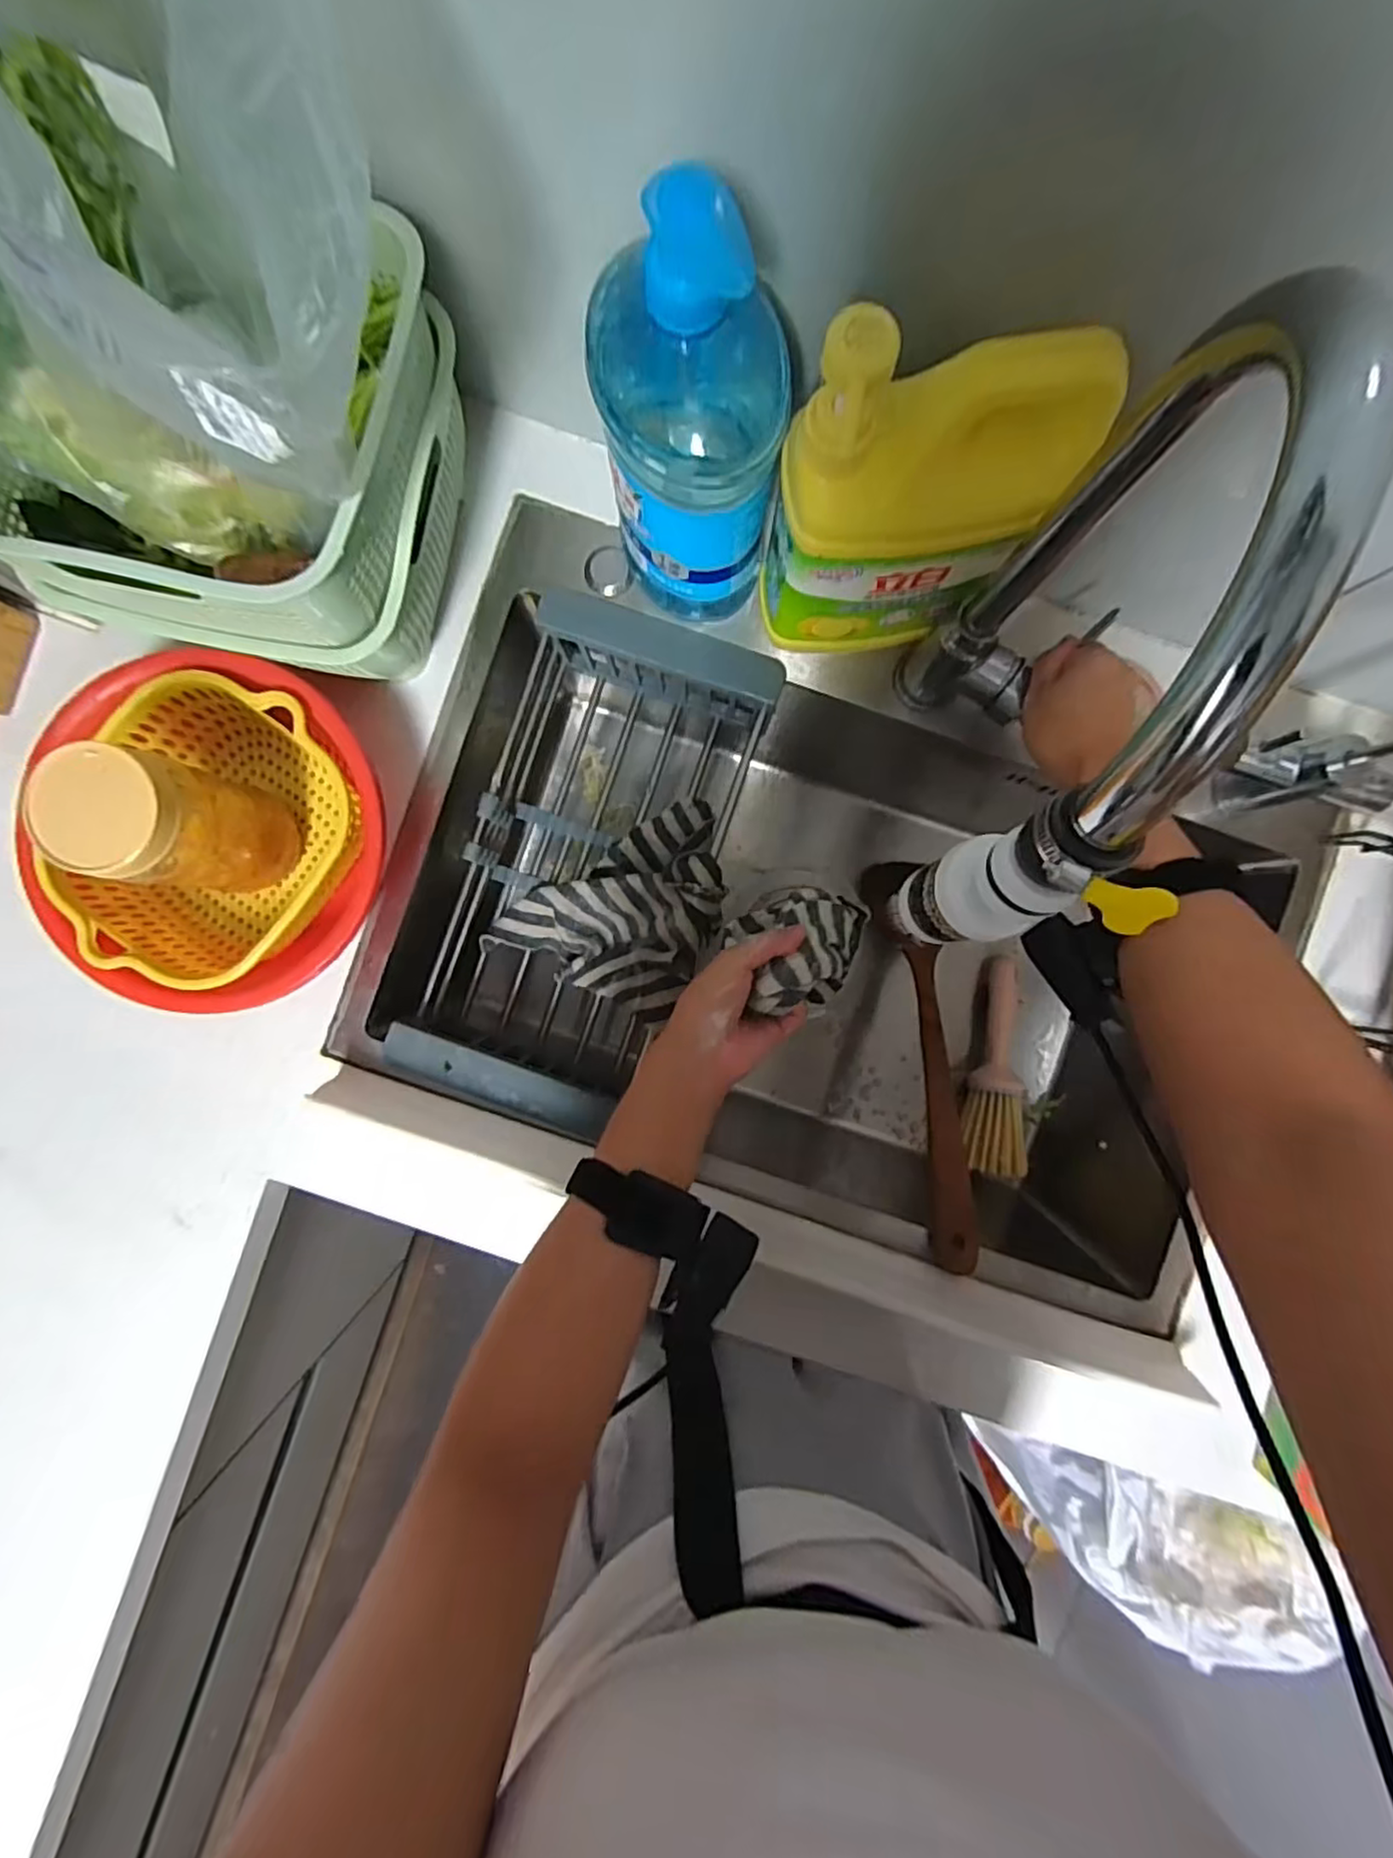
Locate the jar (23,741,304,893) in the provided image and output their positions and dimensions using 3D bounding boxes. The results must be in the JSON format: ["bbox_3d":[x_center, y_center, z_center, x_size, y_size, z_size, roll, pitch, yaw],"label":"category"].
[{"bbox_3d":[-0.321,-0.067,0.422,0.070,0.143,0.070,0,89,-1],"label":"jar"}]

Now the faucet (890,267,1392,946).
[{"bbox_3d":[0.146,-0.099,0.325,0.060,0.332,0.217,27,89,0],"label":"faucet"}]

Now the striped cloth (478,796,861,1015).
[{"bbox_3d":[-0.024,-0.021,0.530,0.283,0.094,0.164,6,89,37],"label":"striped cloth"}]

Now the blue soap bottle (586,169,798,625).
[{"bbox_3d":[-0.003,-0.265,0.365,0.094,0.211,0.088,-2,89,-1],"label":"blue soap bottle"}]

